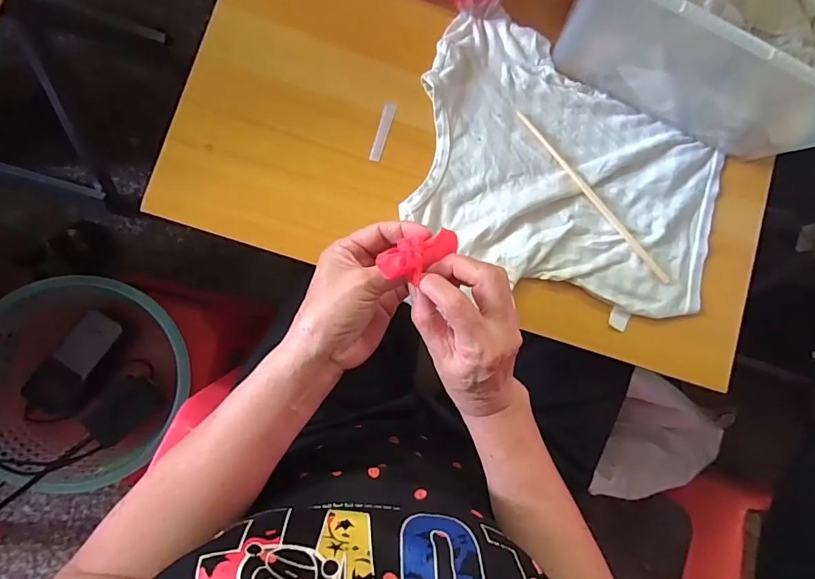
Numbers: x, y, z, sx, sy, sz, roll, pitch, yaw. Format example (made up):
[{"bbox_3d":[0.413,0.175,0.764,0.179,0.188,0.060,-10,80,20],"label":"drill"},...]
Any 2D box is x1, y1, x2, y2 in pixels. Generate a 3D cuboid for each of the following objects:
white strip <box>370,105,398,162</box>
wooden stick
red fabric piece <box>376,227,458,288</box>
[{"bbox_3d":[-0.024,-0.151,0.425,0.011,0.004,0.057,17,88,-5],"label":"white strip"},{"bbox_3d":[0.188,-0.093,0.444,0.012,0.008,0.223,-42,93,-9],"label":"wooden stick"},{"bbox_3d":[0.013,-0.024,0.320,0.072,0.016,0.027,-27,91,-42],"label":"red fabric piece"}]

